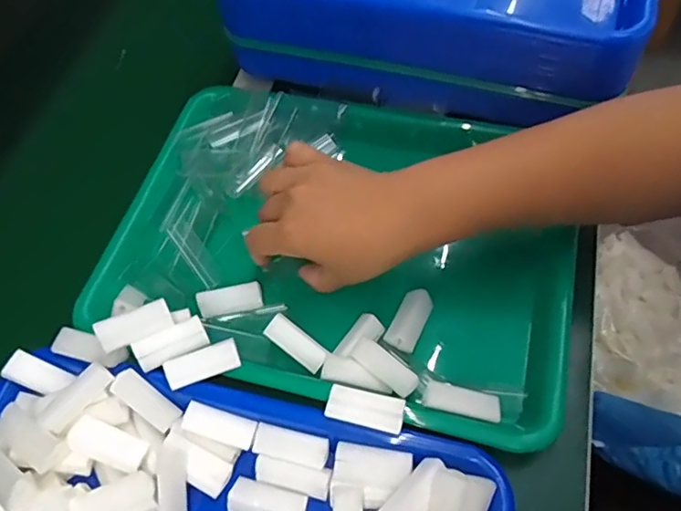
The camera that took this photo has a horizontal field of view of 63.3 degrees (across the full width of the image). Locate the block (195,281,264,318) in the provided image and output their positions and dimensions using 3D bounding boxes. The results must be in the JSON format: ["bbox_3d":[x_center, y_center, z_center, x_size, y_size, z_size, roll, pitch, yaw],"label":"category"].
[{"bbox_3d":[-0.080,0.032,0.402,0.046,0.010,0.020,-10,91,-5],"label":"block"}]

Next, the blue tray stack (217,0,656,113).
[{"bbox_3d":[0.090,-0.242,0.475,0.315,0.095,0.237,16,62,14],"label":"blue tray stack"}]

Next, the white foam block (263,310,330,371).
[{"bbox_3d":[-0.029,0.058,0.370,0.045,0.009,0.017,33,66,18],"label":"white foam block"}]

